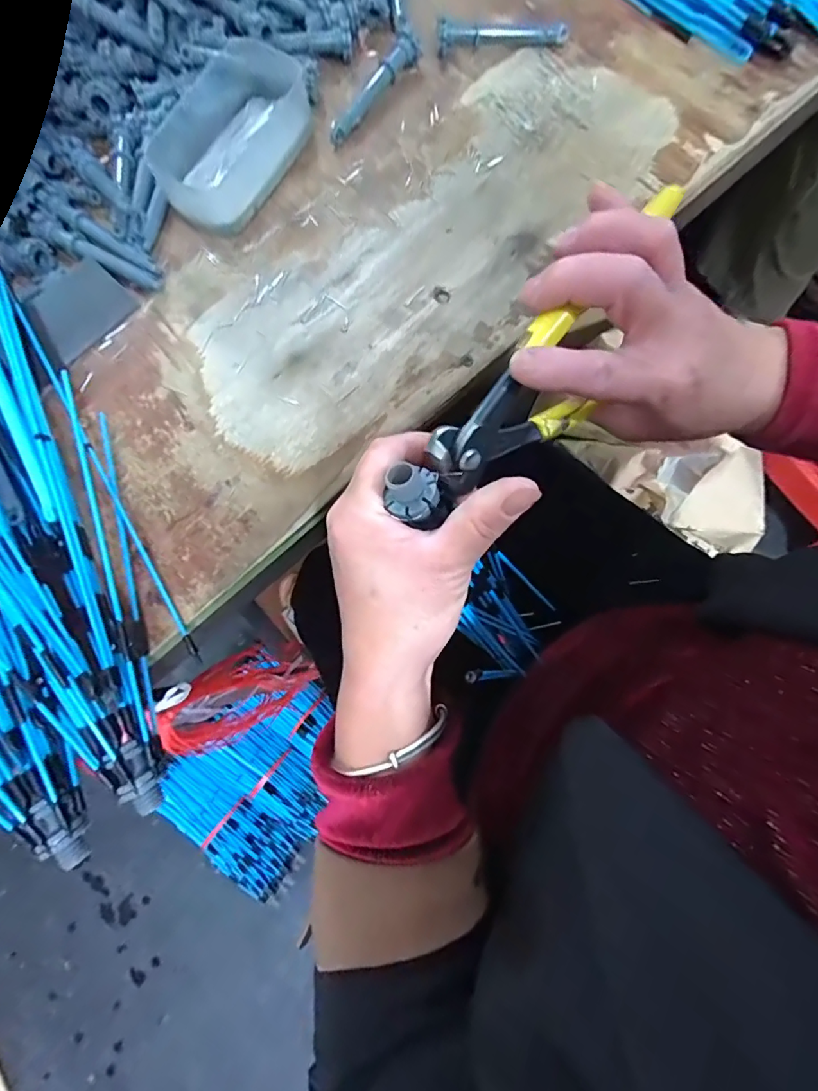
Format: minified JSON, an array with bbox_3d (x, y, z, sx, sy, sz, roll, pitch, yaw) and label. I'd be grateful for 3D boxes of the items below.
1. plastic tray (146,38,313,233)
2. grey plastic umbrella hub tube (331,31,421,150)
[{"bbox_3d":[-0.124,-0.282,0.337,0.080,0.026,0.123,23,81,7],"label":"plastic tray"},{"bbox_3d":[-0.027,-0.325,0.349,0.016,0.015,0.095,36,83,9],"label":"grey plastic umbrella hub tube"}]

